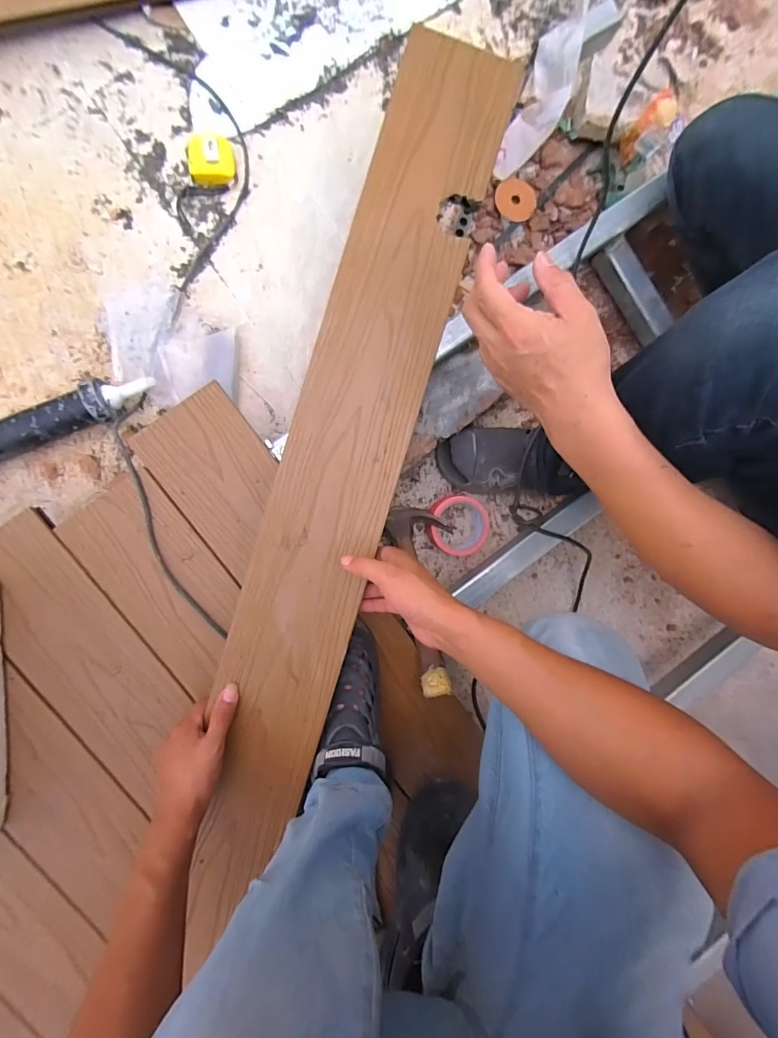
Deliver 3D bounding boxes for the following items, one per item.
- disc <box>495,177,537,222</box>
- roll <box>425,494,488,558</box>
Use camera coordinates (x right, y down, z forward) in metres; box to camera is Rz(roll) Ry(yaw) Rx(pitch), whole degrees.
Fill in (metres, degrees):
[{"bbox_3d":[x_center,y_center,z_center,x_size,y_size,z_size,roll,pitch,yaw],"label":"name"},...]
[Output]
[{"bbox_3d":[0.211,-0.528,0.701,0.069,0.007,0.061,39,97,-15],"label":"disc"},{"bbox_3d":[0.114,0.010,0.712,0.091,0.050,0.096,0,93,-6],"label":"roll"}]

